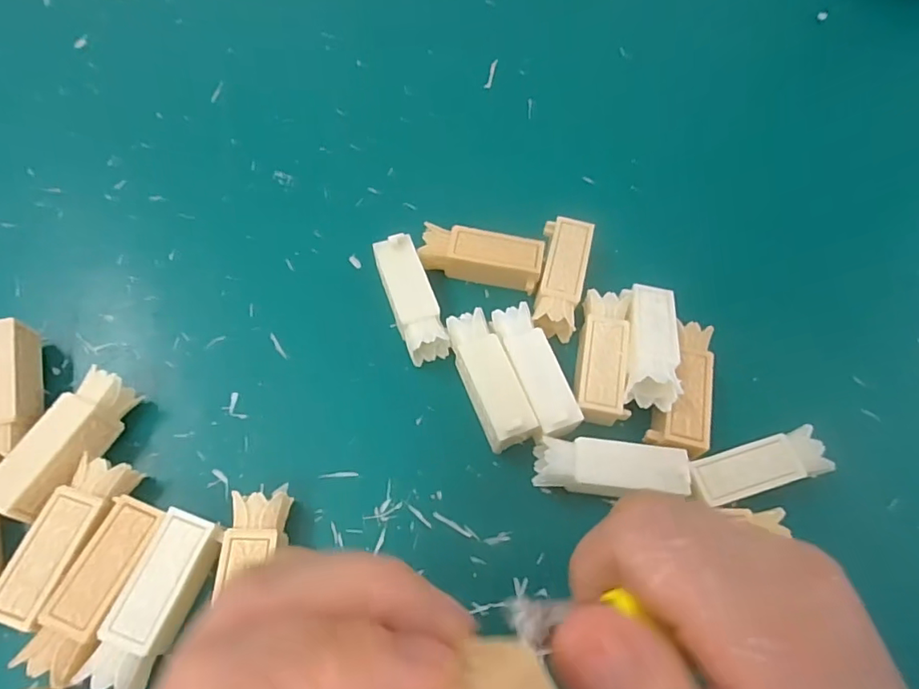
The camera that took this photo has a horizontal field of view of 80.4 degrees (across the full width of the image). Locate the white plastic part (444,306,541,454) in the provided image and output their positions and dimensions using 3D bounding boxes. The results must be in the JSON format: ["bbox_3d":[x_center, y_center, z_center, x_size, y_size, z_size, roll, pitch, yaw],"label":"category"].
[{"bbox_3d":[0.013,0.017,0.246,0.023,0.021,0.062,-19,67,-11],"label":"white plastic part"}]

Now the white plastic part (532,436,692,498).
[{"bbox_3d":[0.062,0.054,0.231,0.063,0.020,0.022,2,65,-1],"label":"white plastic part"}]

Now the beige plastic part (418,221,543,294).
[{"bbox_3d":[0.011,-0.042,0.276,0.059,0.022,0.023,11,65,3],"label":"beige plastic part"}]

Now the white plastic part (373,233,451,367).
[{"bbox_3d":[-0.024,-0.022,0.262,0.021,0.022,0.059,-17,67,-10],"label":"white plastic part"}]

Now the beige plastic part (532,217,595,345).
[{"bbox_3d":[0.051,-0.032,0.275,0.023,0.022,0.059,10,65,2],"label":"beige plastic part"}]

